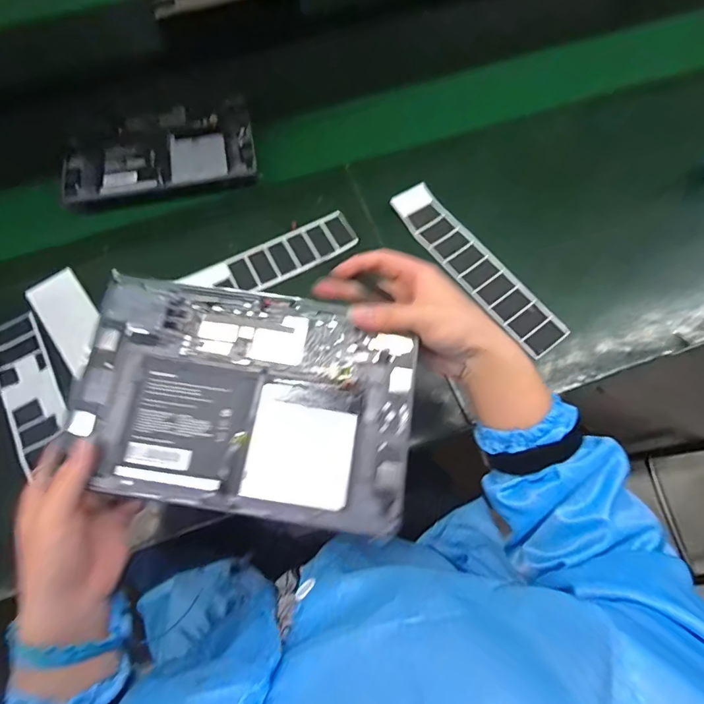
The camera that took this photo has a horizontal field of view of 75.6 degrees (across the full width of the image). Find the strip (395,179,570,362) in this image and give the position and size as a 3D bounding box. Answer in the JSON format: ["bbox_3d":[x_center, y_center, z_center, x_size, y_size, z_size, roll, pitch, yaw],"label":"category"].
[{"bbox_3d":[0.154,-0.109,0.570,0.059,0.010,0.270,-35,73,-13],"label":"strip"}]

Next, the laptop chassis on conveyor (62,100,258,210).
[{"bbox_3d":[-0.265,-0.279,0.636,0.250,0.029,0.153,-12,67,-3],"label":"laptop chassis on conveyor"}]

